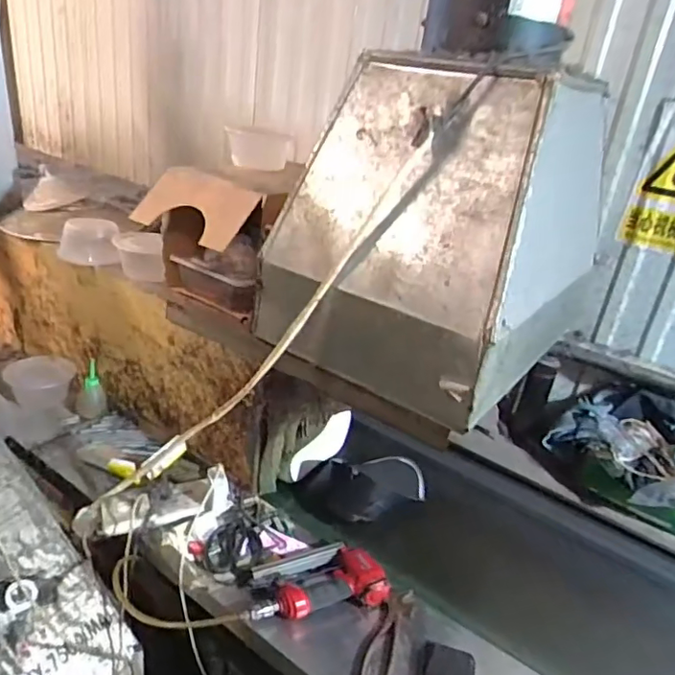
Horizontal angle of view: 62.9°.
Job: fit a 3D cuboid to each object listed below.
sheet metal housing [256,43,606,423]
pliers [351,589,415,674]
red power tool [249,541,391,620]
[{"bbox_3d":[0.173,-0.177,0.844,0.388,0.409,0.439,23,30,29],"label":"sheet metal housing"},{"bbox_3d":[0.061,0.401,0.737,0.046,0.017,0.153,17,27,19],"label":"pliers"},{"bbox_3d":[-0.029,0.344,0.795,0.191,0.040,0.105,-1,27,-17],"label":"red power tool"}]

